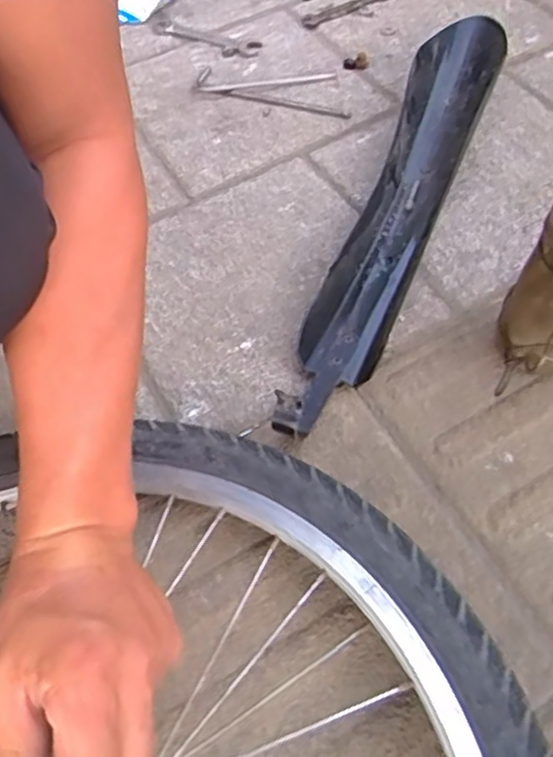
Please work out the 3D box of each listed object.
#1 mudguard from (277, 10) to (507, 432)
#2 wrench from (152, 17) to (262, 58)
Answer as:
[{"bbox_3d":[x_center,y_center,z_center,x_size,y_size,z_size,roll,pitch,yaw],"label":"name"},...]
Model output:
[{"bbox_3d":[0.110,-0.149,0.572,0.080,0.064,0.495,17,60,13],"label":"mudguard"},{"bbox_3d":[-0.090,-0.410,0.787,0.151,0.005,0.035,26,62,18],"label":"wrench"}]

